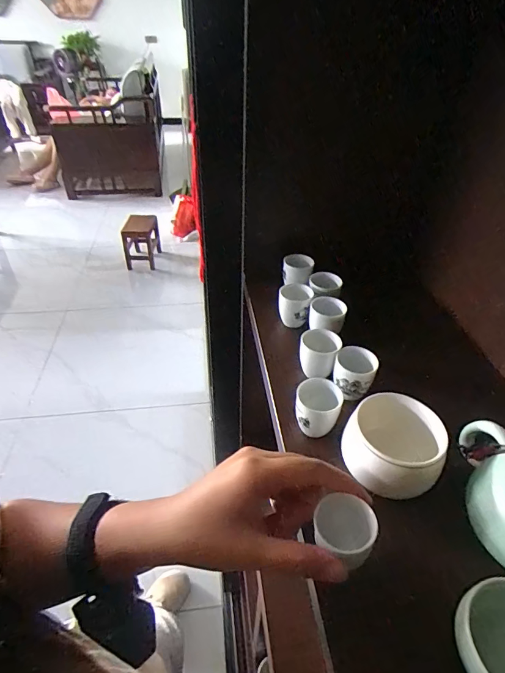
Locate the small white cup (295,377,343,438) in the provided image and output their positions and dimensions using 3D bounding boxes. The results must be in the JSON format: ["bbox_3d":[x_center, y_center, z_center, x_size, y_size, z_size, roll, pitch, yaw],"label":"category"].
[{"bbox_3d":[0.052,0.057,0.324,0.034,0.038,0.036,1,40,-1],"label":"small white cup"}]

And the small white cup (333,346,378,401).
[{"bbox_3d":[0.090,0.033,0.352,0.034,0.035,0.034,1,40,-1],"label":"small white cup"}]

